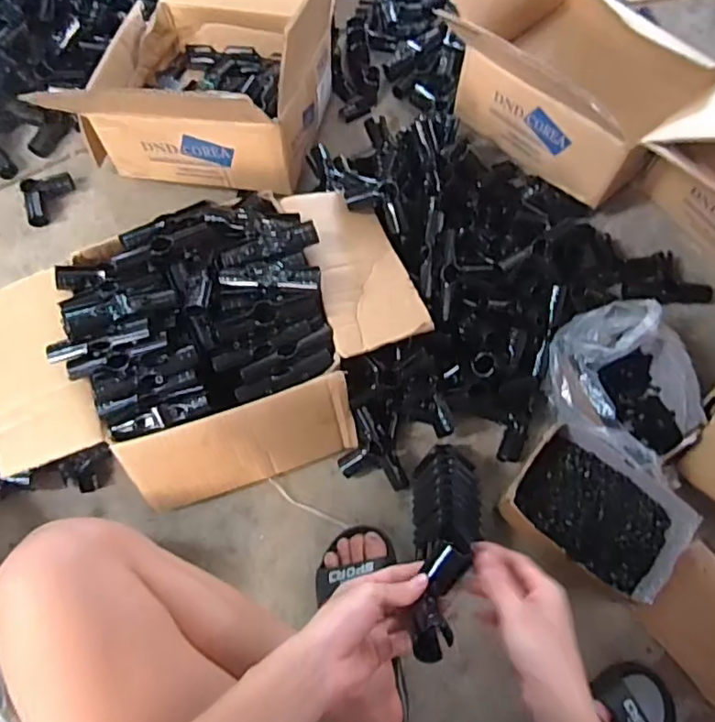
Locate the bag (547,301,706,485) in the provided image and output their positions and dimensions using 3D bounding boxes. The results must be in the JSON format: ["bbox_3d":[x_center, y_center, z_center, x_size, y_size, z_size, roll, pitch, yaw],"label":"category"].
[{"bbox_3d":[0.367,0.034,0.808,0.193,0.127,0.207,-40,74,-15],"label":"bag"}]

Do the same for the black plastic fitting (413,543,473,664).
[{"bbox_3d":[0.075,0.218,0.534,0.037,0.033,0.103,20,50,7],"label":"black plastic fitting"}]

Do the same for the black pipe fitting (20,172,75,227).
[{"bbox_3d":[-0.510,-0.268,0.978,0.076,0.033,0.080,-16,69,-7],"label":"black pipe fitting"}]

